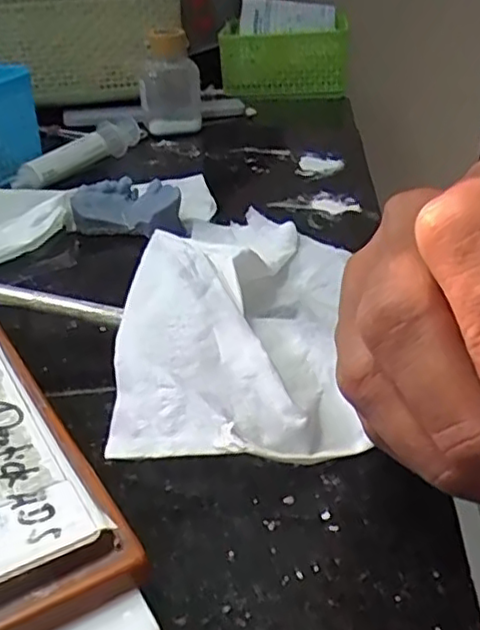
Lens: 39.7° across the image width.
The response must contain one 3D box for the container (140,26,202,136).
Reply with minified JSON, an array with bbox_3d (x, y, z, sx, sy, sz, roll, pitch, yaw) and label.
[{"bbox_3d":[-0.053,-0.178,0.505,0.043,0.072,0.047,-3,30,-2],"label":"container"}]

